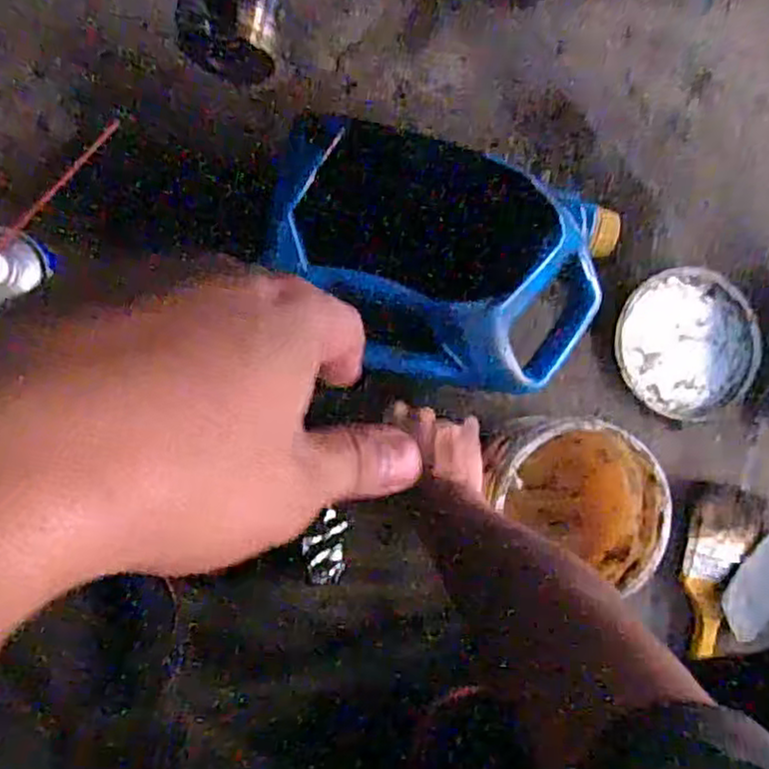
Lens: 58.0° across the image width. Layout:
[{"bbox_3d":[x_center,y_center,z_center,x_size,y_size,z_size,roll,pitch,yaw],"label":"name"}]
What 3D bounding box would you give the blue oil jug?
[{"bbox_3d":[0.053,-0.120,0.634,0.304,0.107,0.234,11,85,-7],"label":"blue oil jug"}]

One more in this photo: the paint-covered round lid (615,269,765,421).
[{"bbox_3d":[0.318,-0.042,0.724,0.150,0.011,0.152,5,88,-9],"label":"paint-covered round lid"}]

